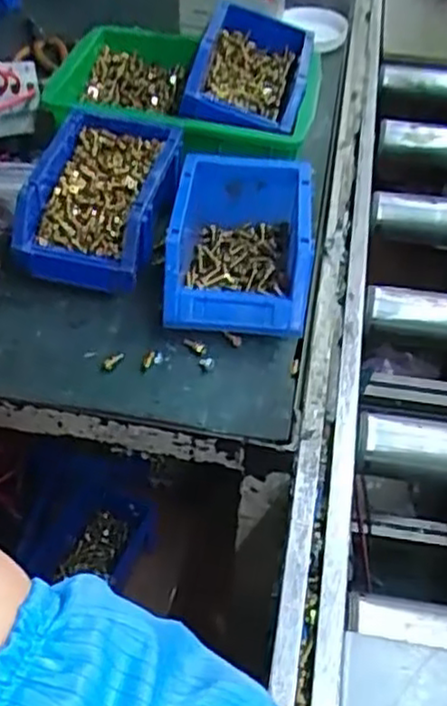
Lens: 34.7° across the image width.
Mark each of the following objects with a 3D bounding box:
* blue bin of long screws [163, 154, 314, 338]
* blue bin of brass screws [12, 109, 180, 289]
[{"bbox_3d":[0.014,-0.089,0.581,0.111,0.066,0.152,3,48,1],"label":"blue bin of long screws"},{"bbox_3d":[-0.103,-0.128,0.618,0.112,0.075,0.163,11,49,8],"label":"blue bin of brass screws"}]

